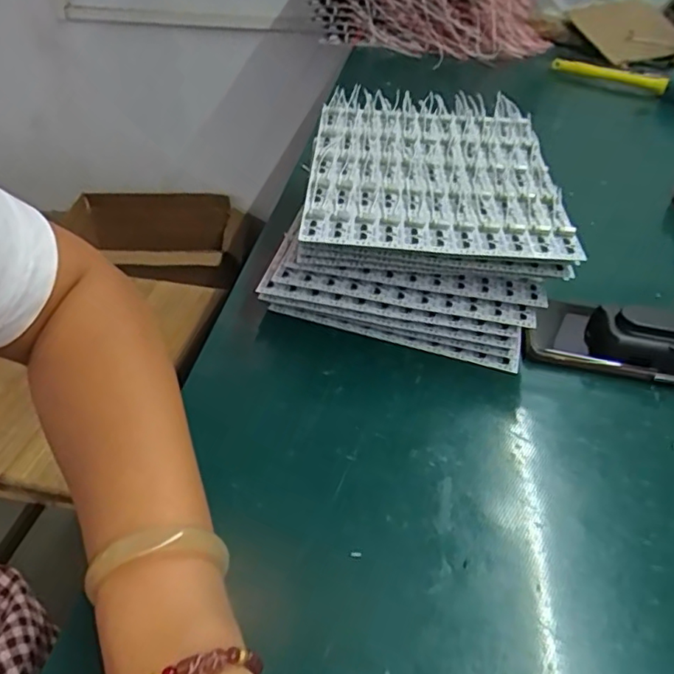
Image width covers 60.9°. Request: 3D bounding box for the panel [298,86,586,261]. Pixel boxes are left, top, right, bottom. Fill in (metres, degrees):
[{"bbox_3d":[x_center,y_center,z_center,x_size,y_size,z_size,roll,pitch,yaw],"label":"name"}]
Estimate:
[{"bbox_3d":[0.080,-0.153,0.491,0.192,0.030,0.268,5,41,1],"label":"panel"}]

